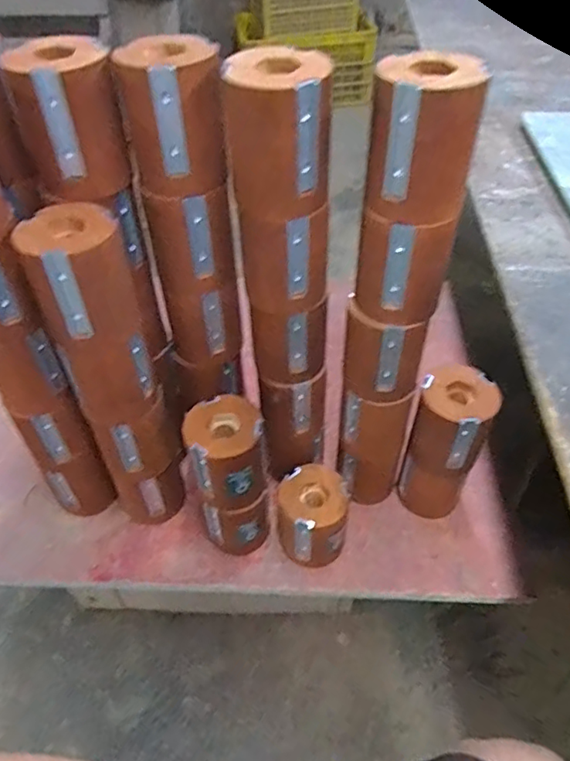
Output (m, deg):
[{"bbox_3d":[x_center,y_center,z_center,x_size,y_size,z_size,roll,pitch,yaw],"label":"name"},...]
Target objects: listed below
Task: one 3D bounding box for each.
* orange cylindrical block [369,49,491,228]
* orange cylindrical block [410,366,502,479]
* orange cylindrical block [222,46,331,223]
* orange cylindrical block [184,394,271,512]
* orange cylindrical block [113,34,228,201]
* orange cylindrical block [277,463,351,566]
[{"bbox_3d":[0.104,-0.182,0.418,0.075,0.097,0.075,6,49,8],"label":"orange cylindrical block"},{"bbox_3d":[0.181,0.050,0.605,0.076,0.108,0.069,20,52,19],"label":"orange cylindrical block"},{"bbox_3d":[-0.005,-0.187,0.426,0.075,0.103,0.069,-4,48,-1],"label":"orange cylindrical block"},{"bbox_3d":[-0.057,0.078,0.581,0.073,0.099,0.075,-1,48,1],"label":"orange cylindrical block"},{"bbox_3d":[-0.089,-0.212,0.449,0.077,0.096,0.069,-10,48,-6],"label":"orange cylindrical block"},{"bbox_3d":[0.032,0.159,0.633,0.076,0.108,0.072,-1,48,1],"label":"orange cylindrical block"}]

